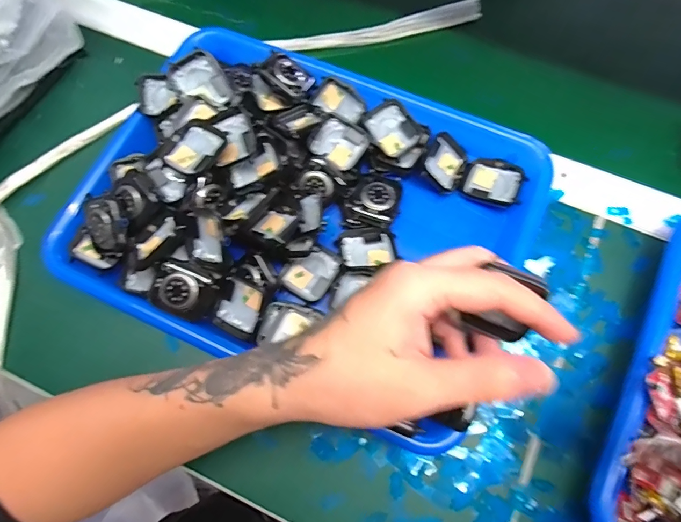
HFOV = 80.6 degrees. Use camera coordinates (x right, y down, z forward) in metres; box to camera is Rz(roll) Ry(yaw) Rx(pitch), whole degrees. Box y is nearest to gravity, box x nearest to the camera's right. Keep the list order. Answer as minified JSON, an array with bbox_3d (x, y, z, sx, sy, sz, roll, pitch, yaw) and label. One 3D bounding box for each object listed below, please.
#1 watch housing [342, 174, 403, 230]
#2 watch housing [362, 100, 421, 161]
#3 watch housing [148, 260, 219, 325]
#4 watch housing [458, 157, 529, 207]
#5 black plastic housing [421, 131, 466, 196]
[{"bbox_3d":[0.026,-0.048,0.319,0.041,0.018,0.044,12,73,6],"label":"watch housing"},{"bbox_3d":[0.041,-0.106,0.324,0.036,0.009,0.043,-37,95,-6],"label":"watch housing"},{"bbox_3d":[-0.109,0.021,0.279,0.042,0.008,0.034,23,75,9],"label":"watch housing"},{"bbox_3d":[0.123,-0.064,0.325,0.045,0.009,0.038,24,75,9],"label":"watch housing"},{"bbox_3d":[0.083,-0.079,0.325,0.038,0.013,0.040,36,69,-29],"label":"black plastic housing"}]

